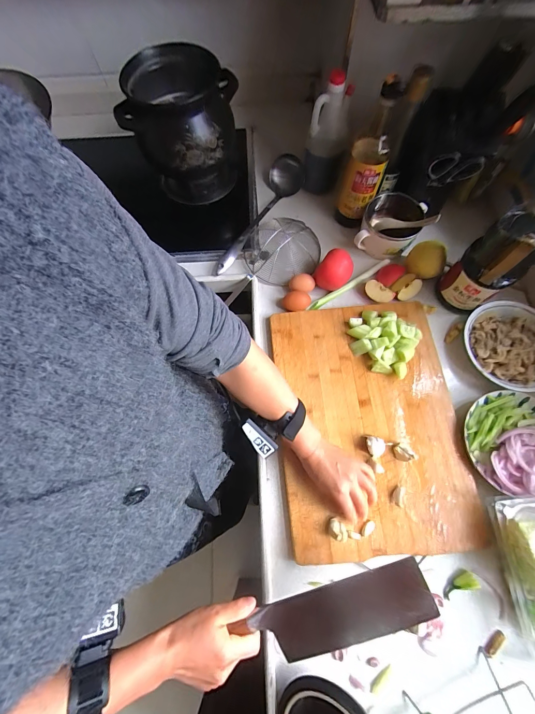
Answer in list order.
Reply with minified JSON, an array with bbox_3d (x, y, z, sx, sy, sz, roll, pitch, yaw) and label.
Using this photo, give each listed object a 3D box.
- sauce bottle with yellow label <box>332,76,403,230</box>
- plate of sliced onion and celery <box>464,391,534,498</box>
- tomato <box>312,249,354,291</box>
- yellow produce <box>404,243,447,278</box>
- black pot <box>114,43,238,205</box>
[{"bbox_3d":[0.195,-0.378,0.562,0.073,0.271,0.063,20,73,8],"label":"sauce bottle with yellow label"},{"bbox_3d":[0.434,0.142,0.489,0.159,0.044,0.163,0,71,1],"label":"plate of sliced onion and celery"},{"bbox_3d":[0.139,-0.177,0.598,0.064,0.067,0.064,39,76,13],"label":"tomato"},{"bbox_3d":[0.331,-0.201,0.595,0.074,0.062,0.059,40,77,13],"label":"yellow produce"},{"bbox_3d":[-0.178,-0.481,0.643,0.192,0.235,0.170,19,73,8],"label":"black pot"}]

